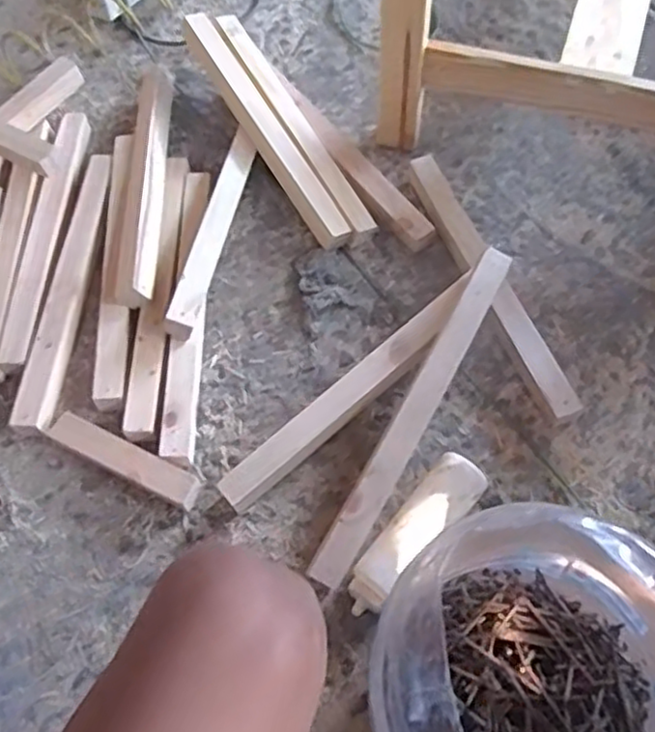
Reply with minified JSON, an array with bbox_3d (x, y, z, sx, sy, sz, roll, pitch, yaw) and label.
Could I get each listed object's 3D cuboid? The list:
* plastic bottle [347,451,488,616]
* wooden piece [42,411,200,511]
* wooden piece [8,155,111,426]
[{"bbox_3d":[0.092,0.183,0.759,0.061,0.061,0.196,38,69,17],"label":"plastic bottle"},{"bbox_3d":[-0.237,0.110,0.824,0.191,0.035,0.035,24,64,14],"label":"wooden piece"},{"bbox_3d":[-0.341,-0.111,0.943,0.048,0.036,0.432,3,61,3],"label":"wooden piece"}]

